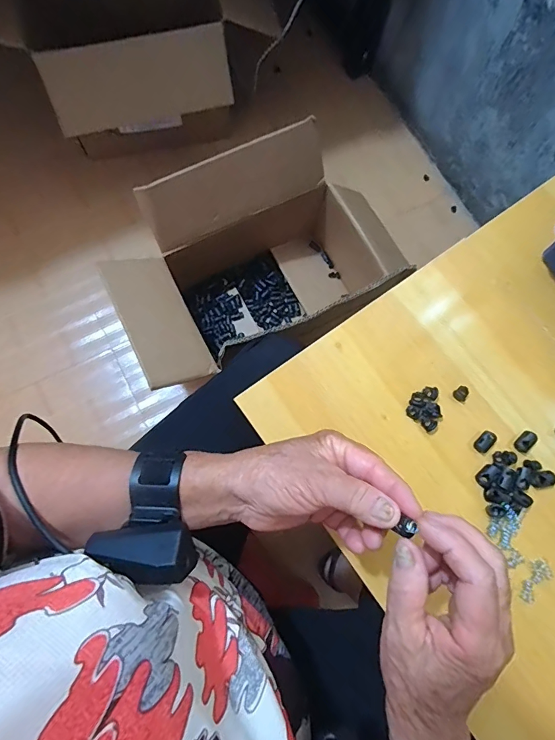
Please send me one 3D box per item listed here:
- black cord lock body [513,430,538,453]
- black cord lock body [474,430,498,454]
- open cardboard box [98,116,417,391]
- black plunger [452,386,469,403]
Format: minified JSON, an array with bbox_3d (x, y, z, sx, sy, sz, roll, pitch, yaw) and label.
[{"bbox_3d":[0.233,0.067,0.387,0.021,0.006,0.014,-43,83,-10],"label":"black cord lock body"},{"bbox_3d":[0.194,0.067,0.387,0.015,0.008,0.022,44,80,7],"label":"black cord lock body"},{"bbox_3d":[-0.029,-0.204,0.803,0.538,0.285,0.279,-30,81,-8],"label":"open cardboard box"},{"bbox_3d":[0.177,0.023,0.400,0.015,0.007,0.013,-41,80,-10],"label":"black plunger"}]

